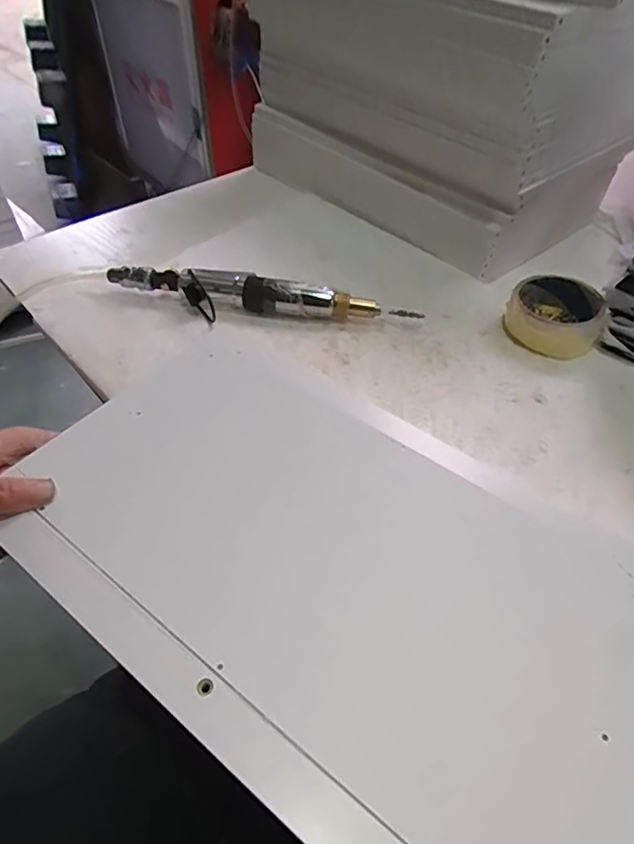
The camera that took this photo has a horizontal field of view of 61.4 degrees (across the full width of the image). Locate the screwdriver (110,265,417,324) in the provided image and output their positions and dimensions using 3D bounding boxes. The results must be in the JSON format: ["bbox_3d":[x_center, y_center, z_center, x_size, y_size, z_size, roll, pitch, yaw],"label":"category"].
[{"bbox_3d":[-0.060,-0.124,0.532,0.308,0.033,0.045,10,48,8],"label":"screwdriver"}]

